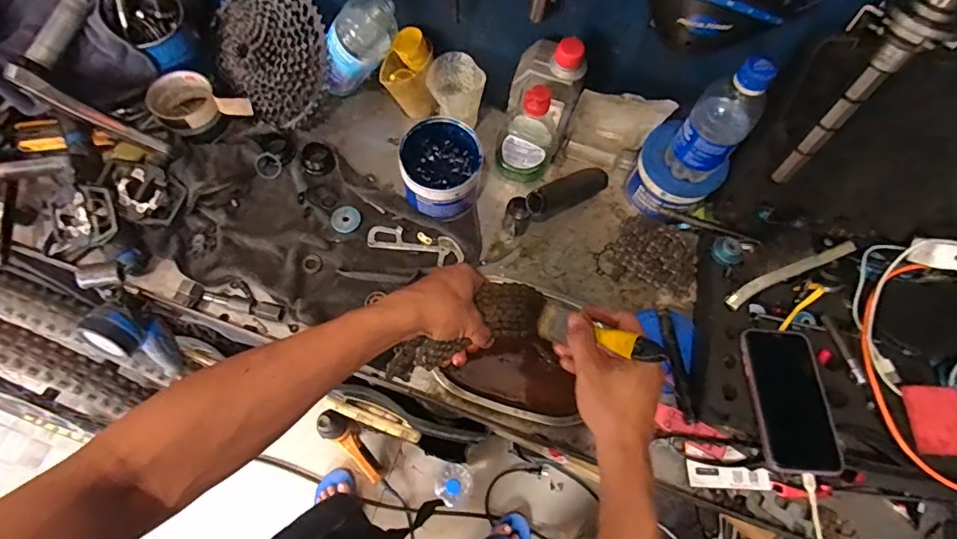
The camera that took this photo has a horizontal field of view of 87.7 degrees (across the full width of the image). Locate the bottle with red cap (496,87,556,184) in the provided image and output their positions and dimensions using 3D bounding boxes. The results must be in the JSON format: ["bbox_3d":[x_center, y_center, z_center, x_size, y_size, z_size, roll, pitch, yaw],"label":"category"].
[{"bbox_3d":[0.062,-0.169,0.627,0.072,0.162,0.044,14,70,3],"label":"bottle with red cap"}]

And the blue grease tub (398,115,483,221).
[{"bbox_3d":[-0.047,-0.130,0.642,0.099,0.089,0.110,0,70,-2],"label":"blue grease tub"}]

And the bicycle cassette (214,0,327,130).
[{"bbox_3d":[-0.283,-0.296,0.657,0.192,0.053,0.168,43,107,5],"label":"bicycle cassette"}]

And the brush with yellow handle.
[{"bbox_3d":[0.111,0.061,0.482,0.037,0.167,0.025,-46,113,-16],"label":"brush with yellow handle"}]

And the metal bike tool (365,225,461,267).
[{"bbox_3d":[-0.081,-0.033,0.648,0.122,0.010,0.037,10,69,2],"label":"metal bike tool"}]

